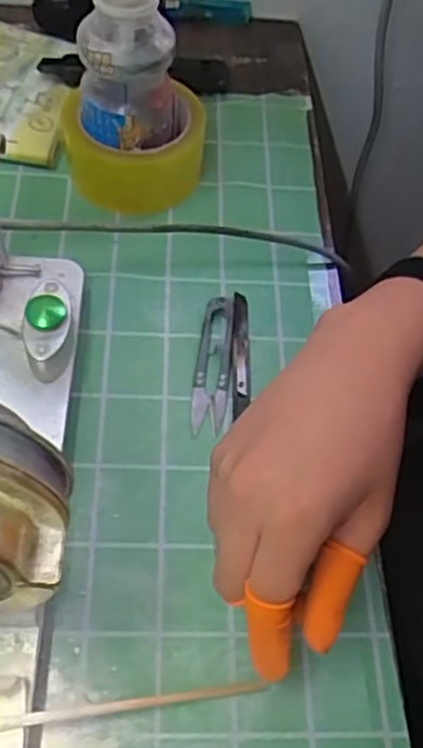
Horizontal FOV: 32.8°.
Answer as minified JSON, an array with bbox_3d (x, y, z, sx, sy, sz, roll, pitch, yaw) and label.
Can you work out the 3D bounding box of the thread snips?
[{"bbox_3d":[0.001,-0.008,0.465,0.022,0.010,0.097,5,58,-1],"label":"thread snips"}]

